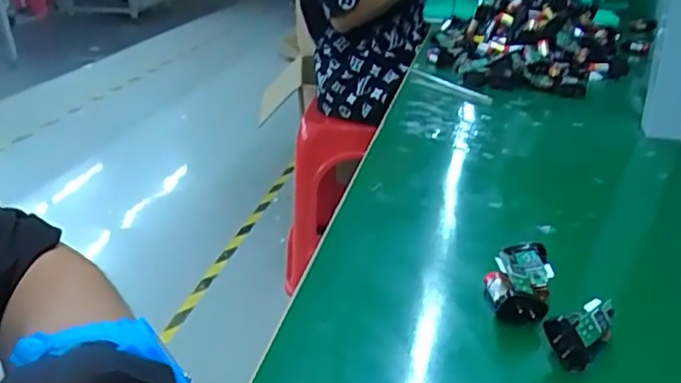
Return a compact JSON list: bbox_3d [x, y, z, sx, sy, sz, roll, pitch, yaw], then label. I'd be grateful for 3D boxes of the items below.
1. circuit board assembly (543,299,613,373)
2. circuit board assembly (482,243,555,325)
[{"bbox_3d":[0.149,0.087,0.379,0.048,0.036,0.020,-22,2,-22],"label":"circuit board assembly"},{"bbox_3d":[0.123,0.064,0.429,0.042,0.029,0.067,7,26,15],"label":"circuit board assembly"}]

